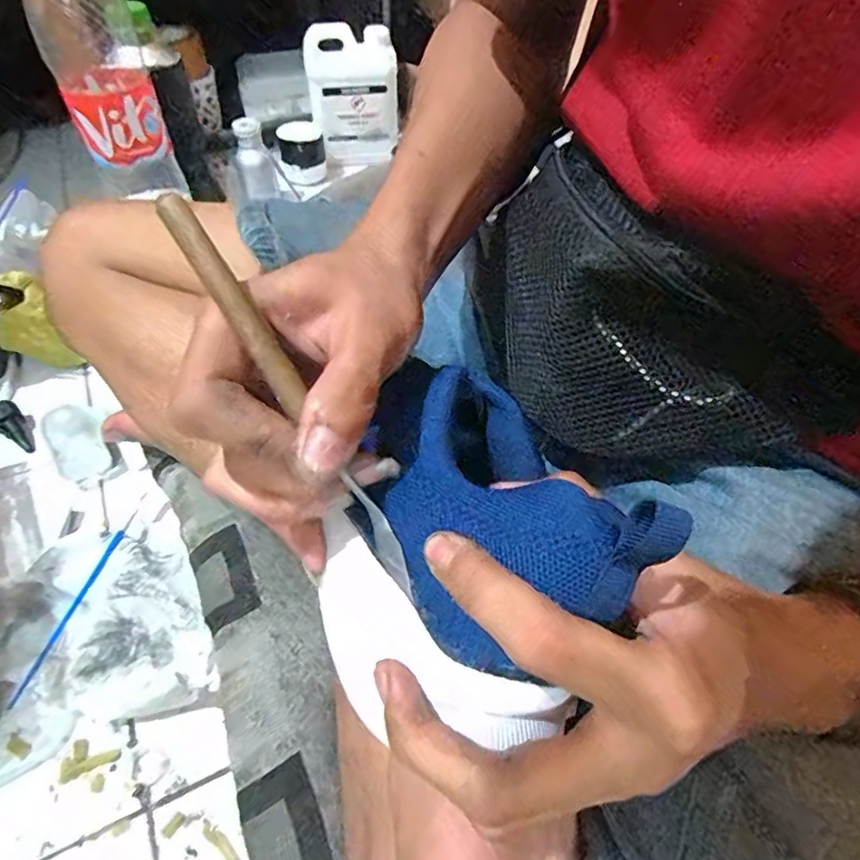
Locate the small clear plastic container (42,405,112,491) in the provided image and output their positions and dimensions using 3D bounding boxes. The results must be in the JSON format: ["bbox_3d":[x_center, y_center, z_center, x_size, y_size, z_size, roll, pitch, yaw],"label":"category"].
[{"bbox_3d":[-0.303,0.014,0.483,0.041,0.021,0.081,-27,66,-23],"label":"small clear plastic container"}]

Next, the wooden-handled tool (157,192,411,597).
[{"bbox_3d":[-0.046,-0.012,0.186,0.010,0.009,0.149,-35,96,-28],"label":"wooden-handled tool"}]

